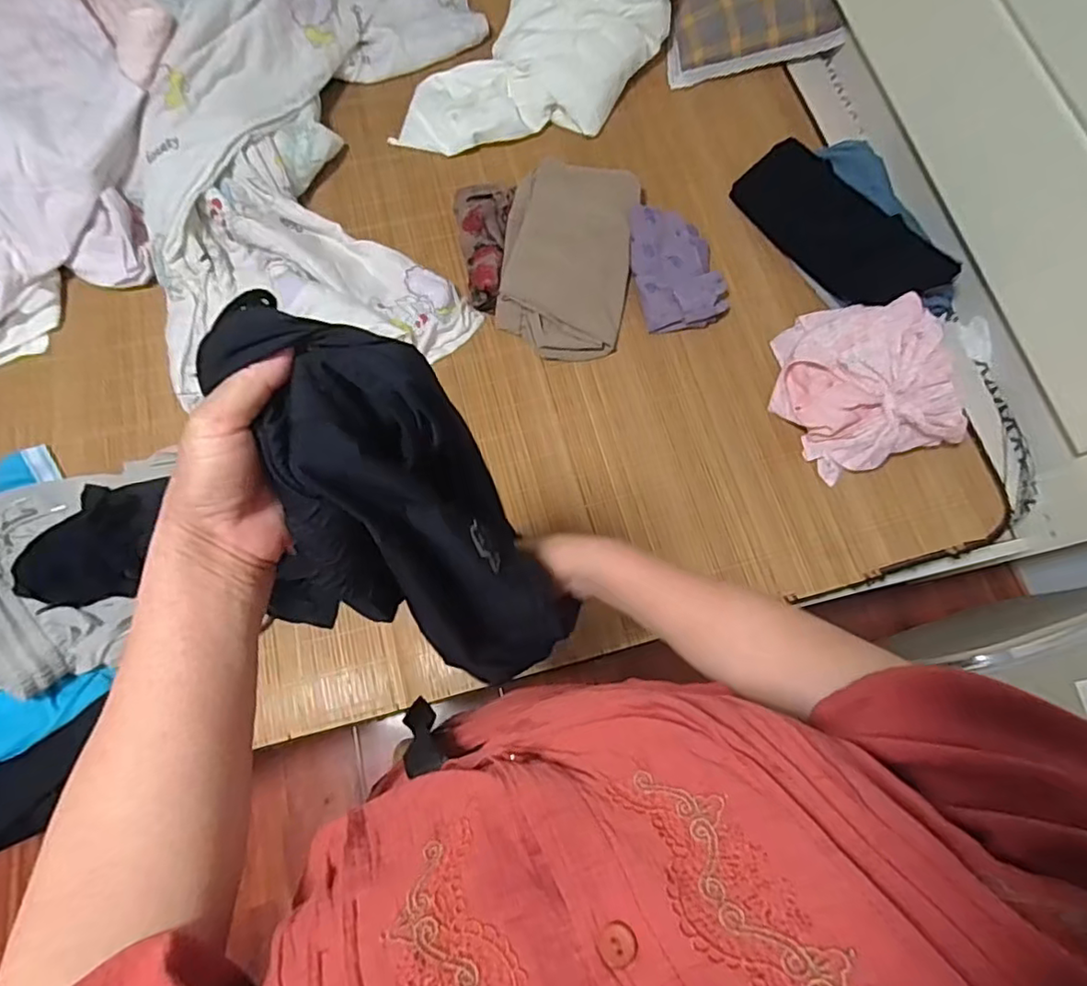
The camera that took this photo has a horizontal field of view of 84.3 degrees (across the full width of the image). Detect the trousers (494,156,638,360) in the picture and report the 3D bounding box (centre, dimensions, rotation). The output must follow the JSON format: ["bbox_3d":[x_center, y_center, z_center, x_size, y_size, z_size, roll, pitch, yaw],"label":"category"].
[{"bbox_3d":[0.041,-0.393,0.996,0.209,0.103,0.320,7,72,0],"label":"trousers"}]

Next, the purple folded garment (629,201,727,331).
[{"bbox_3d":[0.225,-0.391,1.028,0.140,0.051,0.222,-11,73,-6],"label":"purple folded garment"}]

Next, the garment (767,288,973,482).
[{"bbox_3d":[0.494,-0.175,0.927,0.208,0.130,0.255,-19,74,-8],"label":"garment"}]

